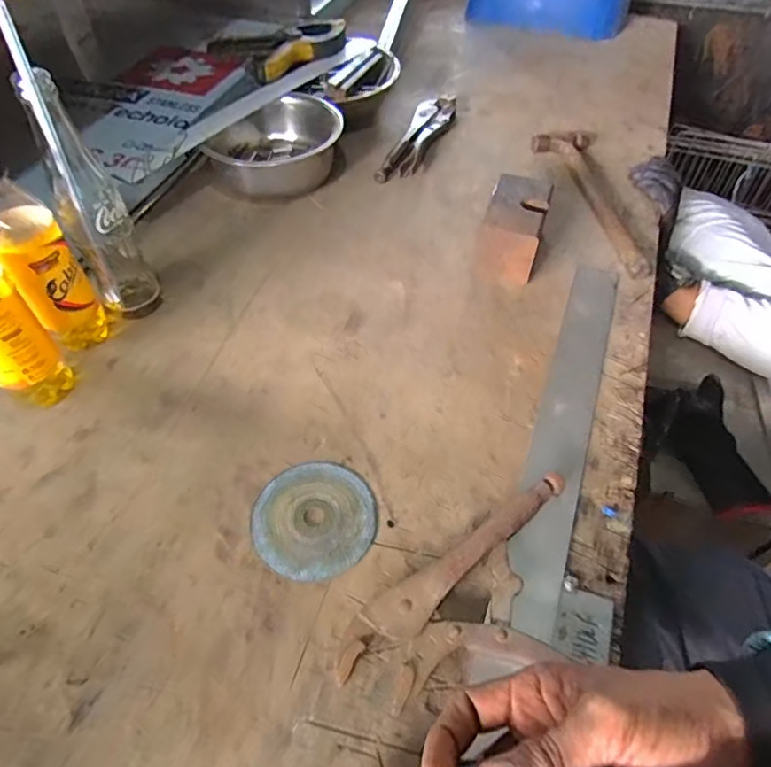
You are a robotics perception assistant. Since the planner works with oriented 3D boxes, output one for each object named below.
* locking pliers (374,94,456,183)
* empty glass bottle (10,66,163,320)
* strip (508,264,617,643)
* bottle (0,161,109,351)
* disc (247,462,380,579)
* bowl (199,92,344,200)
[{"bbox_3d":[0.052,-0.355,0.762,0.057,0.015,0.247,17,54,11],"label":"locking pliers"},{"bbox_3d":[-0.260,-0.153,0.473,0.056,0.215,0.058,-25,58,-19],"label":"empty glass bottle"},{"bbox_3d":[0.168,0.023,0.481,0.048,0.004,0.394,18,55,12],"label":"strip"},{"bbox_3d":[-0.296,-0.105,0.456,0.057,0.185,0.058,-30,59,-22],"label":"bottle"},{"bbox_3d":[-0.056,0.104,0.417,0.094,0.005,0.093,1,53,-1],"label":"disc"},{"bbox_3d":[-0.136,-0.304,0.687,0.156,0.063,0.154,1,53,-1],"label":"bowl"}]

